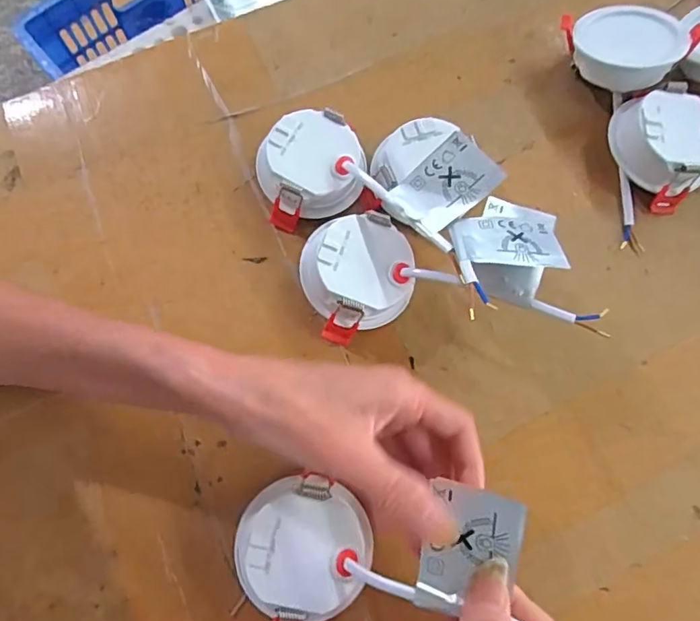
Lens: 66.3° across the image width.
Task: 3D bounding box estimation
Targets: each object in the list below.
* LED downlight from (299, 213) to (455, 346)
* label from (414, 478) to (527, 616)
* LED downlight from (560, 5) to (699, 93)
[{"bbox_3d":[0.009,-0.024,0.328,0.077,0.036,0.070,-26,74,-7],"label":"LED downlight"},{"bbox_3d":[0.052,0.107,0.236,0.040,0.004,0.055,10,89,20],"label":"label"},{"bbox_3d":[0.187,-0.179,0.368,0.064,0.041,0.069,0,73,0],"label":"LED downlight"}]

